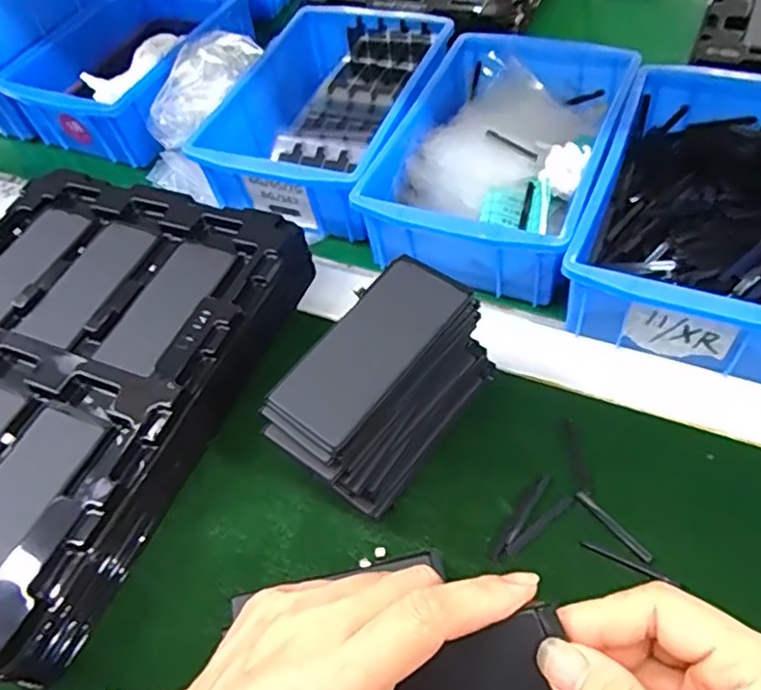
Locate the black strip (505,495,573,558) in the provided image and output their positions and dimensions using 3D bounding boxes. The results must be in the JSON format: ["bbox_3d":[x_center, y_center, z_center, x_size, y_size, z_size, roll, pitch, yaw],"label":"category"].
[{"bbox_3d":[0.078,0.087,0.307,0.042,0.004,0.006,-33,58,-18],"label":"black strip"}]

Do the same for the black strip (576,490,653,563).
[{"bbox_3d":[0.112,0.086,0.302,0.006,0.004,0.043,-35,59,-19],"label":"black strip"}]

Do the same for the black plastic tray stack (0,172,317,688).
[{"bbox_3d":[-0.201,0.014,0.377,0.224,0.052,0.270,18,57,17],"label":"black plastic tray stack"}]

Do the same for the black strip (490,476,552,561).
[{"bbox_3d":[0.069,0.084,0.312,0.008,0.008,0.050,29,61,23],"label":"black strip"}]

